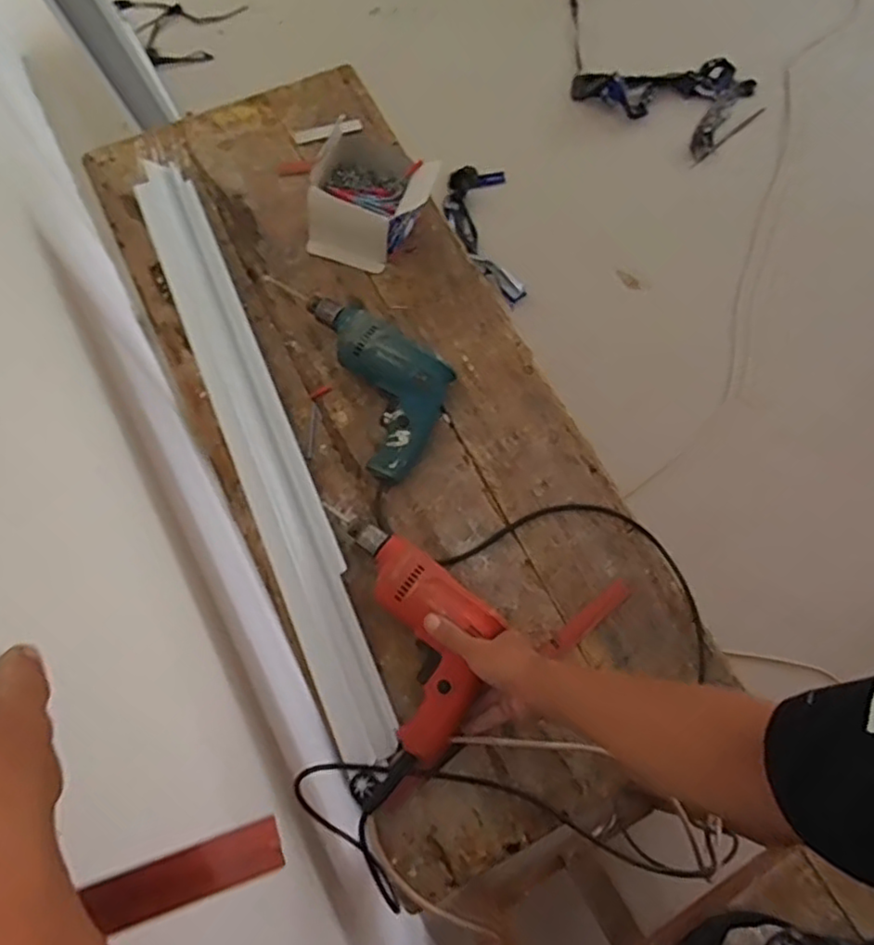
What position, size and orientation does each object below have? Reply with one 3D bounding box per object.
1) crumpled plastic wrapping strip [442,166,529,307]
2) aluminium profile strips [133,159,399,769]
[{"bbox_3d":[0.121,-0.653,1.793,0.181,0.098,0.427,-5,70,-3],"label":"crumpled plastic wrapping strip"},{"bbox_3d":[-0.228,-0.062,0.830,0.080,0.033,0.825,-23,72,-9],"label":"aluminium profile strips"}]

